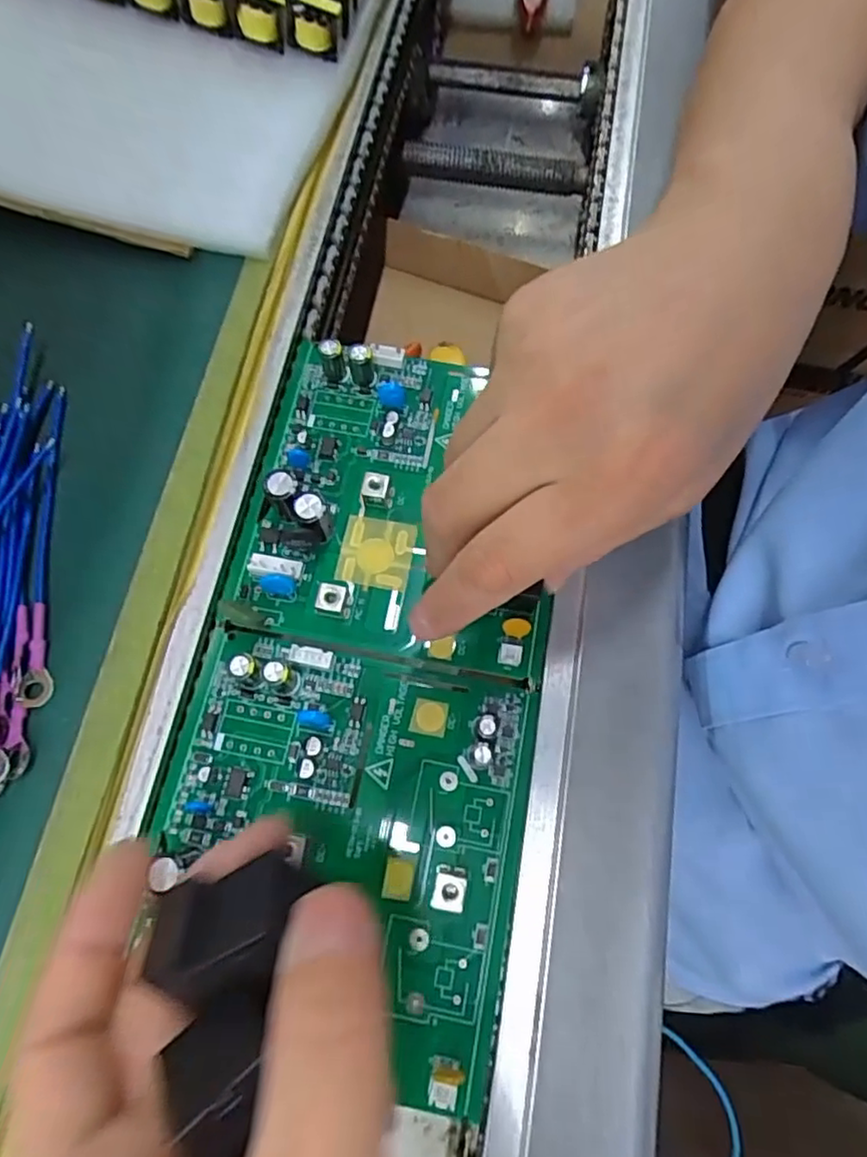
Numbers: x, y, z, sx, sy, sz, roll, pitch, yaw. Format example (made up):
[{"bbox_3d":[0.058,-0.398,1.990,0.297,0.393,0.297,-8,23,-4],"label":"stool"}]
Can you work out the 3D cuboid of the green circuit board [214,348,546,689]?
[{"bbox_3d":[-0.012,-0.036,0.245,0.119,0.023,0.131,9,72,3],"label":"green circuit board"}]

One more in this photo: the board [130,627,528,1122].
[{"bbox_3d":[-0.034,0.086,0.206,0.120,0.016,0.125,11,72,3],"label":"board"}]

